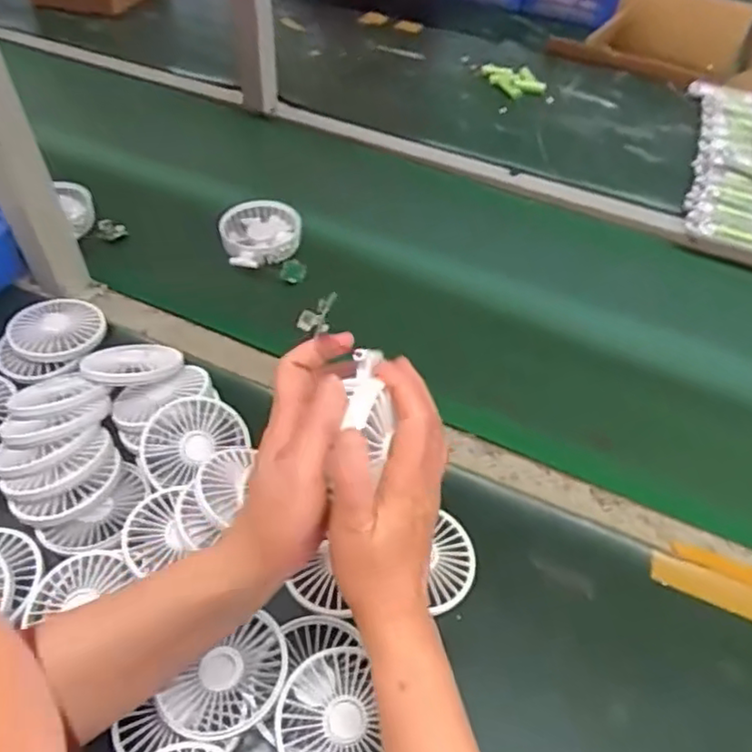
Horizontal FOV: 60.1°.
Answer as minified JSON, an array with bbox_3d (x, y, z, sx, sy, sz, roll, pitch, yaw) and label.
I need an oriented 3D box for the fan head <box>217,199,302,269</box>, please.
[{"bbox_3d":[-0.133,-0.162,0.759,0.091,0.034,0.096,-7,49,-7],"label":"fan head"}]

